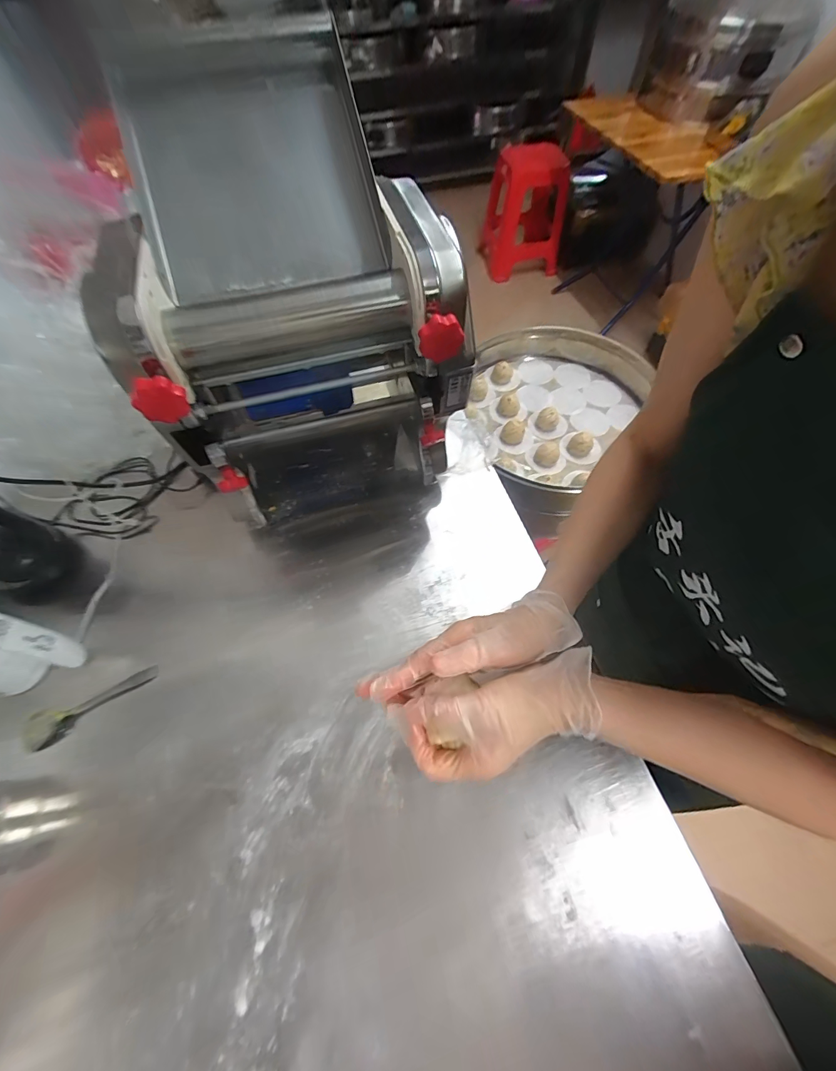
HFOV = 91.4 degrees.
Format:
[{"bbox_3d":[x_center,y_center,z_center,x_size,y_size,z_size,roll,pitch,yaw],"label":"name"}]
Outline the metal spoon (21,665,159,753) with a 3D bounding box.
[{"bbox_3d":[-0.422,0.224,0.532,0.154,0.021,0.043,-24,64,-13],"label":"metal spoon"}]

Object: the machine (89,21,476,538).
[{"bbox_3d":[-0.187,-0.373,0.623,0.359,0.467,0.625,-15,62,-8],"label":"machine"}]

